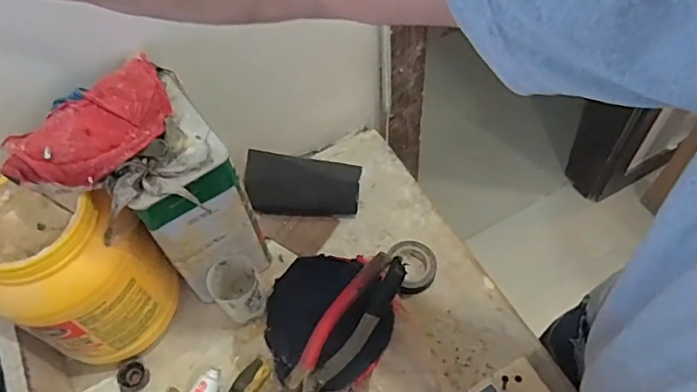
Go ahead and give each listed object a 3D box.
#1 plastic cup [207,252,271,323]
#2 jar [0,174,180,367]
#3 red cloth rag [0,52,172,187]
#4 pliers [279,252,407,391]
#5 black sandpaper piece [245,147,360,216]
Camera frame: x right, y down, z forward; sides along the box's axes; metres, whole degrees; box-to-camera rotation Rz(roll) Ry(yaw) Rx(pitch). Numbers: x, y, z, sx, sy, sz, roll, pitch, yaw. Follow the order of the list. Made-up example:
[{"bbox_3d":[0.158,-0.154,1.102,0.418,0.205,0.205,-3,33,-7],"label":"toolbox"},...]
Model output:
[{"bbox_3d":[-0.128,0.112,0.633,0.054,0.080,0.056,-2,56,3],"label":"plastic cup"},{"bbox_3d":[-0.290,0.092,0.578,0.148,0.219,0.126,16,59,14],"label":"jar"},{"bbox_3d":[-0.241,-0.061,0.513,0.160,0.031,0.085,-36,61,-18],"label":"red cloth rag"},{"bbox_3d":[-0.018,0.161,0.570,0.056,0.028,0.234,37,94,25],"label":"pliers"},{"bbox_3d":[-0.063,-0.012,0.715,0.149,0.014,0.078,9,99,2],"label":"black sandpaper piece"}]

